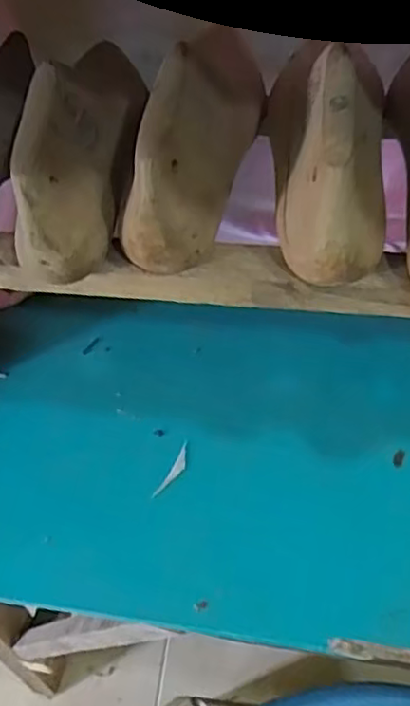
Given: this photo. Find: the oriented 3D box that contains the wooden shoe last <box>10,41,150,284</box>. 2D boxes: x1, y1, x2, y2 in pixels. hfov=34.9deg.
[{"bbox_3d":[-0.074,-0.152,0.411,0.058,0.062,0.226,1,54,8],"label":"wooden shoe last"}]

